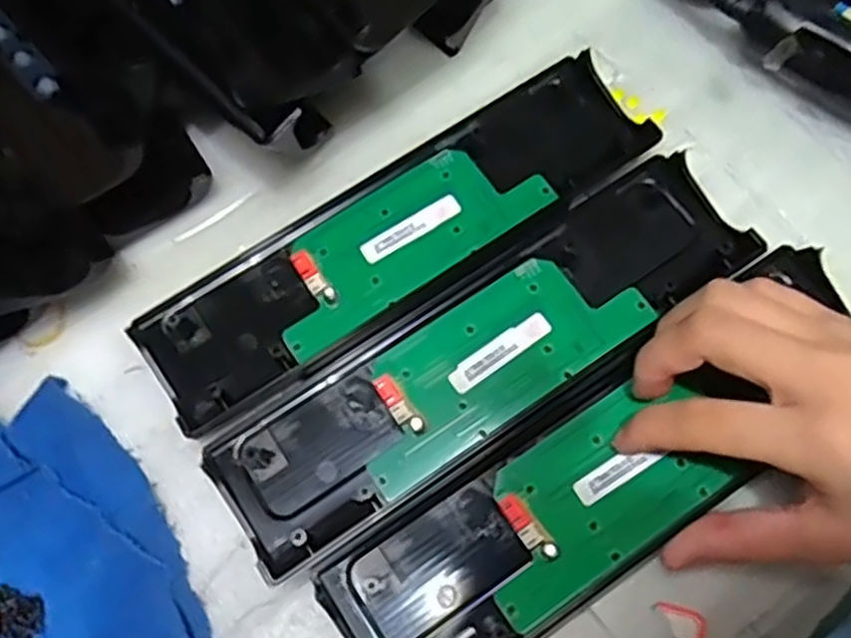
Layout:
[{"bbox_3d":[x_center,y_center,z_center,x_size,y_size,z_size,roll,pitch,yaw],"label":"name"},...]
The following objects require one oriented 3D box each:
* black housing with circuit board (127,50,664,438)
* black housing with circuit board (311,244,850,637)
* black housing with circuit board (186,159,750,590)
[{"bbox_3d":[-0.012,-0.041,0.357,0.245,0.017,0.067,-33,73,-9],"label":"black housing with circuit board"},{"bbox_3d":[0.075,0.056,0.310,0.244,0.024,0.069,-35,73,-9],"label":"black housing with circuit board"},{"bbox_3d":[0.027,0.013,0.332,0.244,0.015,0.063,-33,73,-9],"label":"black housing with circuit board"}]

